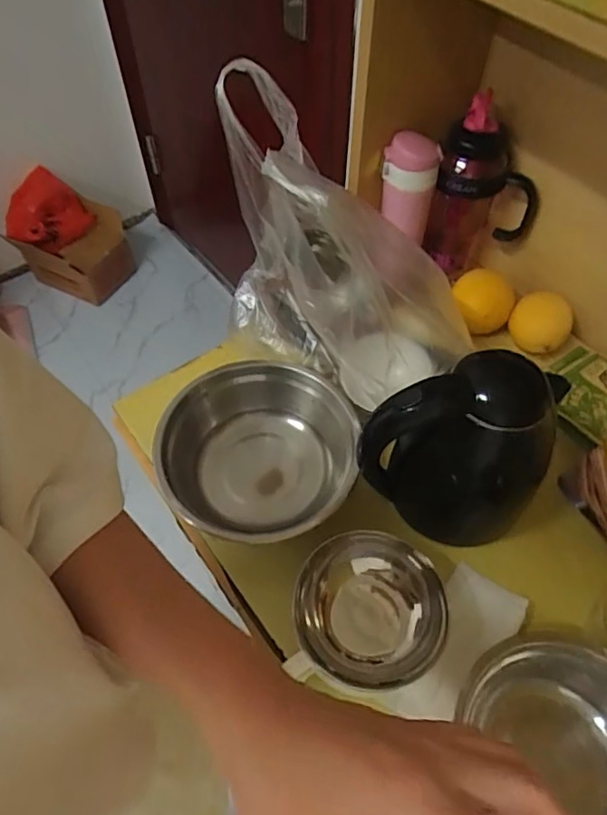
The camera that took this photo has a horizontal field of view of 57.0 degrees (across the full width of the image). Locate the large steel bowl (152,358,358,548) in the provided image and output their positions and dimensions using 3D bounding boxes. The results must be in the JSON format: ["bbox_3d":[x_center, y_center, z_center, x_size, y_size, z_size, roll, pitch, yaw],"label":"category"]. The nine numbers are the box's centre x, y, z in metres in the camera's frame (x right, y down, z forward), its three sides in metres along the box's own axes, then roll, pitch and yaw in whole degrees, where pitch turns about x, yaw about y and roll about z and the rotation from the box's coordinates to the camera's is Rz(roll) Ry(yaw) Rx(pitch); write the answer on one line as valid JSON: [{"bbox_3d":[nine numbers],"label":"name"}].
[{"bbox_3d":[-0.050,0.067,0.682,0.222,0.113,0.229,4,55,3],"label":"large steel bowl"}]

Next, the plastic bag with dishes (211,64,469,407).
[{"bbox_3d":[0.028,-0.159,0.629,0.154,0.303,0.281,-35,62,-22],"label":"plastic bag with dishes"}]

